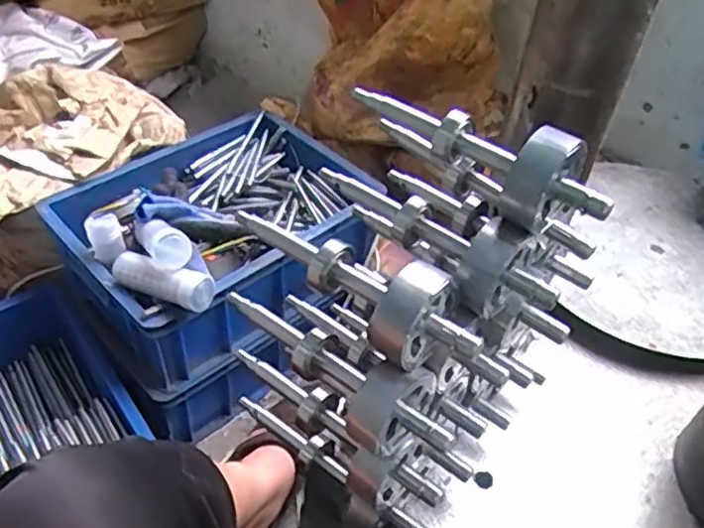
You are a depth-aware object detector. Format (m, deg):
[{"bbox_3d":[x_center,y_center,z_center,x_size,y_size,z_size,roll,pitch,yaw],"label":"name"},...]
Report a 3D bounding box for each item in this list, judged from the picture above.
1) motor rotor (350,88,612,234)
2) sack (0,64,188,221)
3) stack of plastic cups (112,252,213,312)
[{"bbox_3d":[0.065,-0.068,0.355,0.160,0.039,0.044,36,51,27],"label":"motor rotor"},{"bbox_3d":[-0.487,-0.196,1.011,0.390,0.089,0.317,-25,52,-28],"label":"sack"},{"bbox_3d":[-0.218,0.015,0.754,0.135,0.040,0.042,18,45,12],"label":"stack of plastic cups"}]

